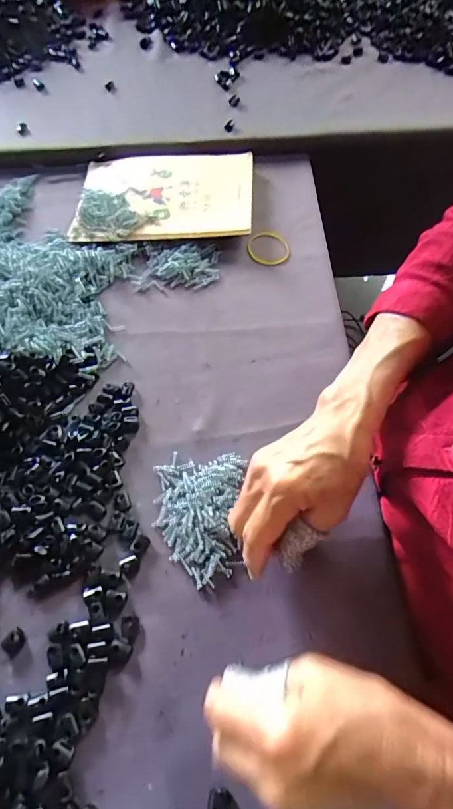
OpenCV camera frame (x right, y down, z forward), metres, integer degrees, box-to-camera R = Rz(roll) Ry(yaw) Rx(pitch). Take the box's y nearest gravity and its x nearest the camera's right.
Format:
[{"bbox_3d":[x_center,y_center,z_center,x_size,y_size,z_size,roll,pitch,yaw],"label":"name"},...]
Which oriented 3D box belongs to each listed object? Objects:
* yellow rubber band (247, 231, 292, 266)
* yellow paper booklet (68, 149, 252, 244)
[{"bbox_3d":[0.047,-0.173,0.467,0.046,0.005,0.045,1,68,-2],"label":"yellow rubber band"},{"bbox_3d":[-0.071,-0.250,0.502,0.199,0.014,0.141,1,63,3],"label":"yellow paper booklet"}]

